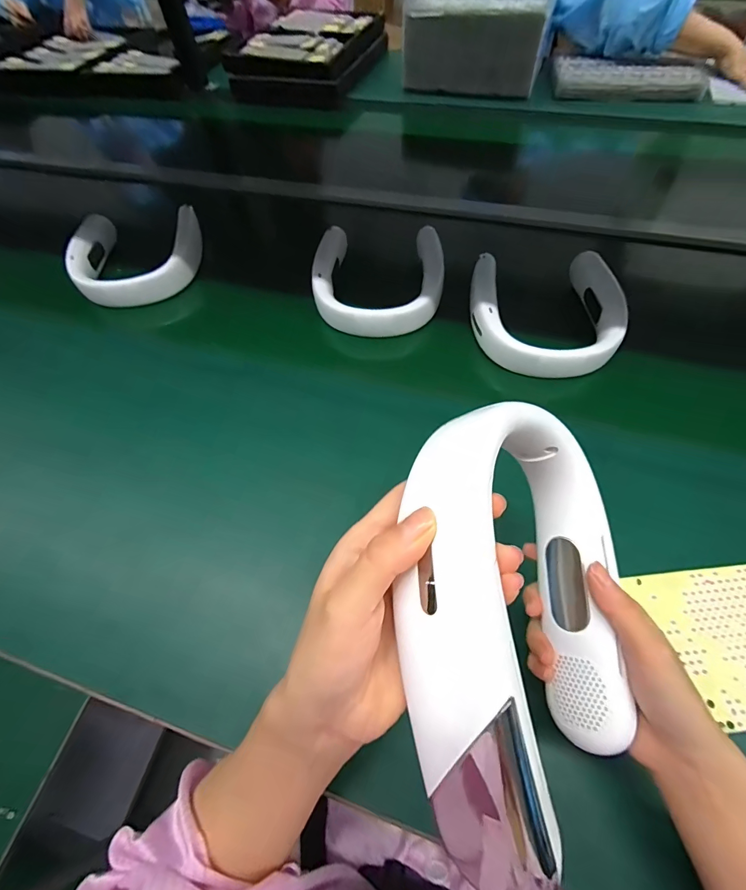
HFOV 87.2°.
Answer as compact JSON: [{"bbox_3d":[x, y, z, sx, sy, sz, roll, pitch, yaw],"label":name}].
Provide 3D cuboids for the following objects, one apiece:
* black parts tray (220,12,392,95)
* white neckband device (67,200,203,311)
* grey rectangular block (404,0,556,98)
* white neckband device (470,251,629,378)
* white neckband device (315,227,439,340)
[{"bbox_3d":[-0.168,-1.109,1.103,0.359,0.067,0.469,18,63,13],"label":"black parts tray"},{"bbox_3d":[-0.375,-0.300,0.623,0.191,0.046,0.206,-1,60,2],"label":"white neckband device"},{"bbox_3d":[0.252,-1.001,0.960,0.317,0.151,0.233,9,61,8],"label":"grey rectangular block"},{"bbox_3d":[0.225,-0.179,0.515,0.188,0.042,0.199,-1,60,2],"label":"white neckband device"},{"bbox_3d":[0.007,-0.243,0.565,0.177,0.046,0.196,0,60,3],"label":"white neckband device"}]

